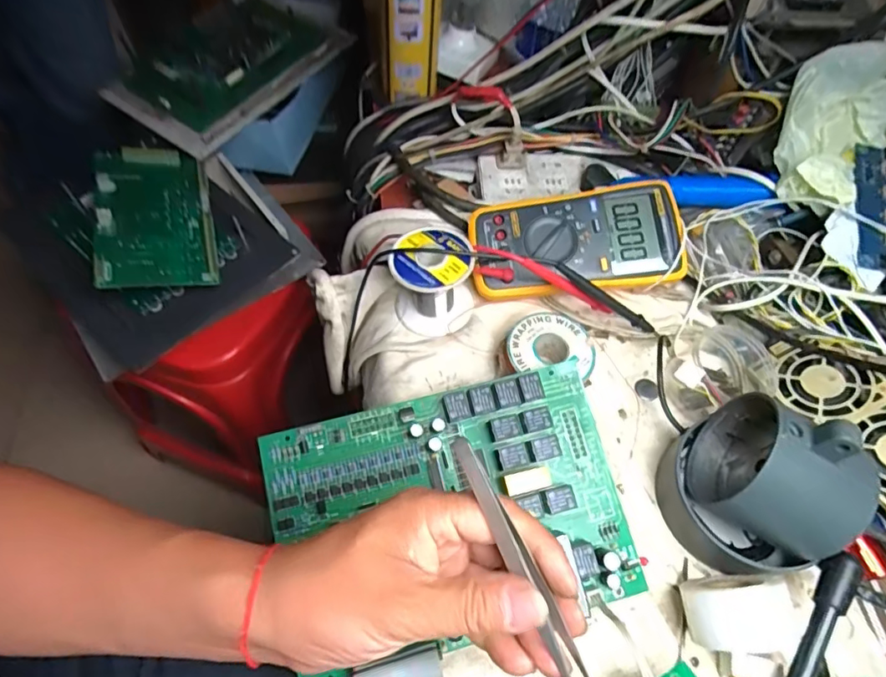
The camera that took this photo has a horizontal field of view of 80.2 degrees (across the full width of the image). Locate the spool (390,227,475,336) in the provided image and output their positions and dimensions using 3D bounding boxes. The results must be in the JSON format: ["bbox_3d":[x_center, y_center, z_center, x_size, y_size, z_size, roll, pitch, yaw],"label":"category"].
[{"bbox_3d":[-0.008,-0.046,0.422,0.065,0.062,0.059,0,60,-3],"label":"spool"}]

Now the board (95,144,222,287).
[{"bbox_3d":[-0.334,-0.141,0.606,0.116,0.022,0.204,-7,67,-24],"label":"board"}]

